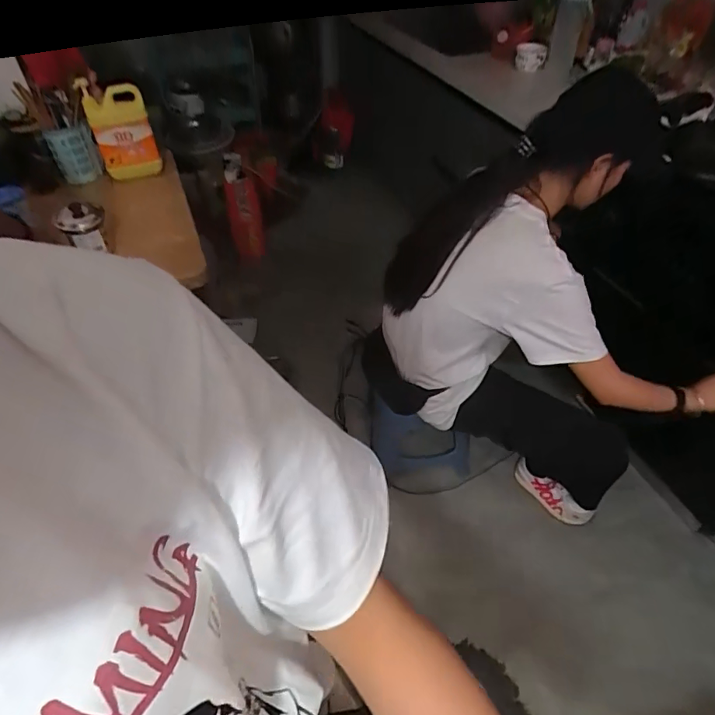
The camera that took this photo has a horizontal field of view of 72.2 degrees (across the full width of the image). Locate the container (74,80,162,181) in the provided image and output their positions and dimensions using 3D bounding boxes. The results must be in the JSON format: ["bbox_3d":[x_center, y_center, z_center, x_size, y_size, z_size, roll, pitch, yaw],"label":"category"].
[{"bbox_3d":[-0.615,-0.590,1.283,0.147,0.227,0.055,5,48,4],"label":"container"}]

